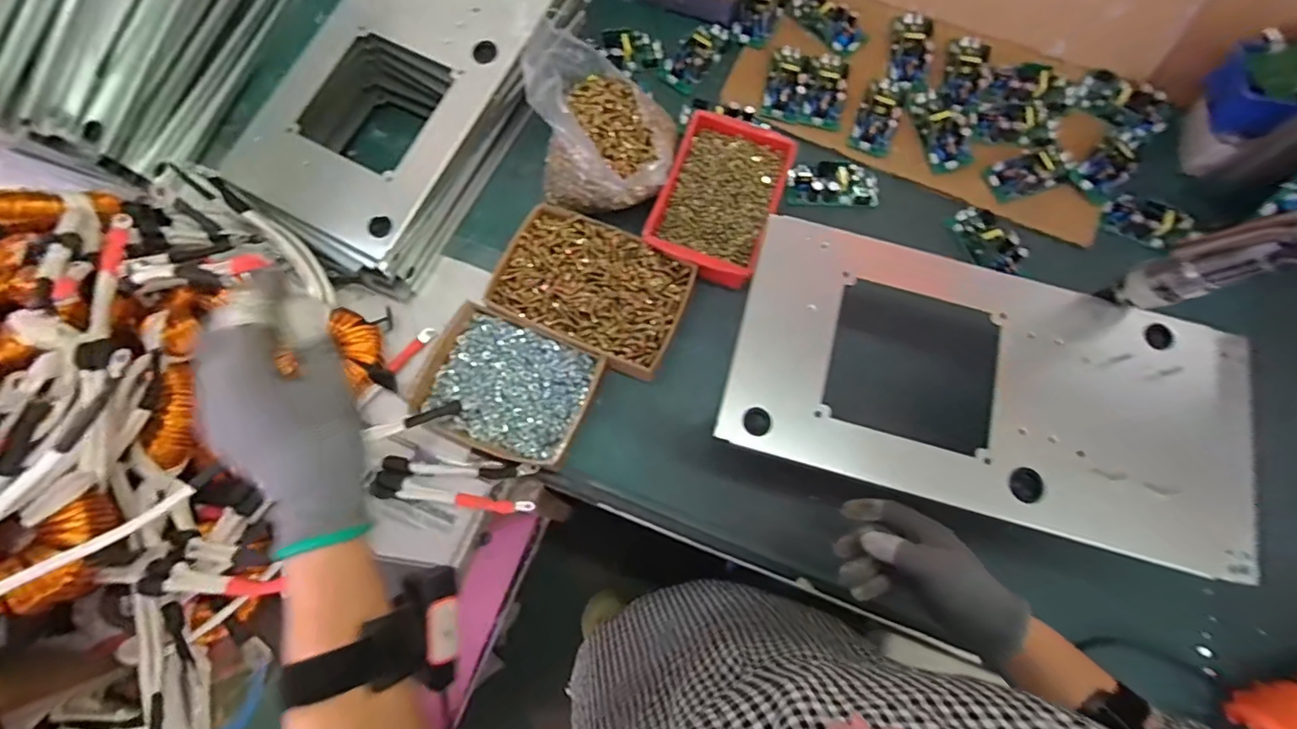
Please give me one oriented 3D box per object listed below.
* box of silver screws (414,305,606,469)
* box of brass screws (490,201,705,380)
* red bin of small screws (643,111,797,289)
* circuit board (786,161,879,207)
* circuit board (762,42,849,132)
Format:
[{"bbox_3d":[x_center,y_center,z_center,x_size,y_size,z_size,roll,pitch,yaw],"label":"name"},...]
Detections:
[{"bbox_3d":[-0.156,0.028,0.626,0.180,0.032,0.140,24,74,6],"label":"box of silver screws"},{"bbox_3d":[-0.063,-0.089,0.649,0.211,0.031,0.141,26,74,6],"label":"box of brass screws"},{"bbox_3d":[0.086,-0.199,0.684,0.130,0.052,0.213,21,74,5],"label":"red bin of small screws"},{"bbox_3d":[0.238,-0.236,0.724,0.117,0.026,0.060,-2,73,-2],"label":"circuit board"},{"bbox_3d":[0.214,-0.380,0.759,0.105,0.020,0.114,12,73,2],"label":"circuit board"}]

